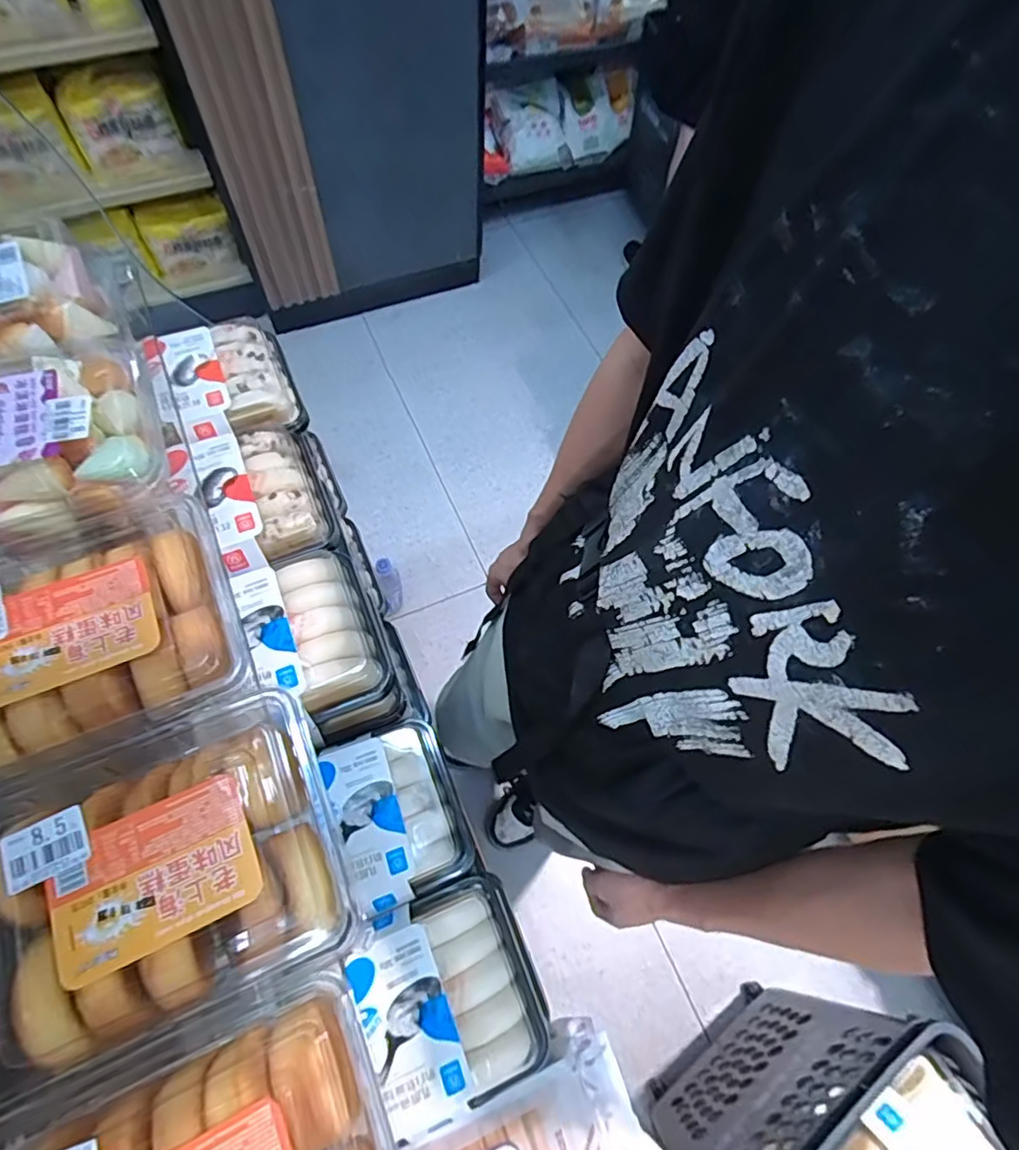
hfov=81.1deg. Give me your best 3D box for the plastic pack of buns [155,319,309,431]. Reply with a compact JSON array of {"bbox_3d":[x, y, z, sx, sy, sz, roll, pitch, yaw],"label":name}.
[{"bbox_3d":[-0.304,-0.214,0.658,0.119,0.062,0.131,-21,68,-13],"label":"plastic pack of buns"}]

